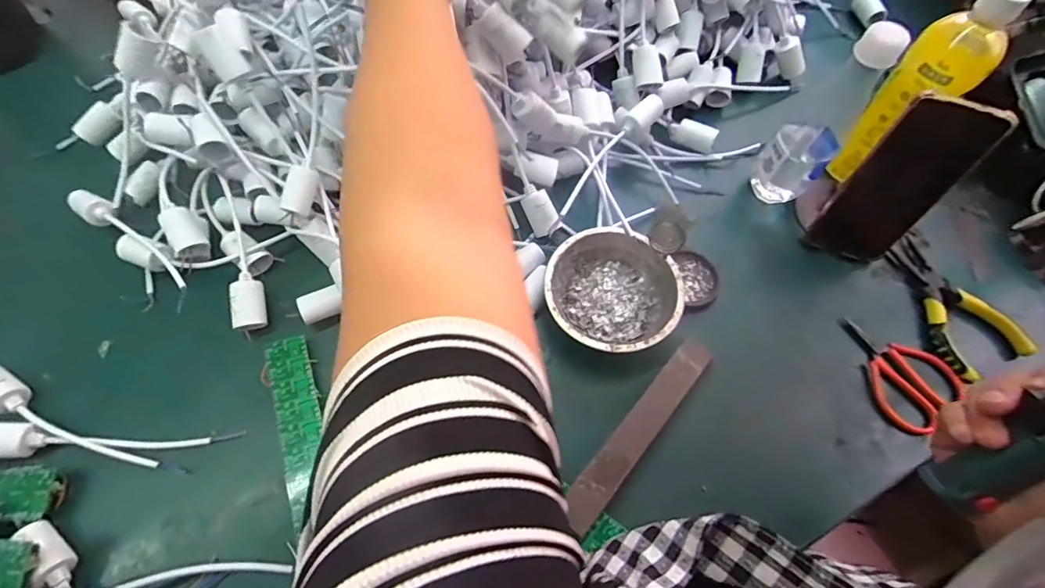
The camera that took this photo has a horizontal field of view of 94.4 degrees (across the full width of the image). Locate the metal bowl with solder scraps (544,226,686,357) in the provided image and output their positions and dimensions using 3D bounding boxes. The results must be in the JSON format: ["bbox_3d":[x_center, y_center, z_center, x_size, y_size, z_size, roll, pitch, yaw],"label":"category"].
[{"bbox_3d":[0.083,0.002,0.467,0.126,0.046,0.118,0,65,-1],"label":"metal bowl with solder scraps"}]

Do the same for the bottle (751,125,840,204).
[{"bbox_3d":[0.289,-0.140,0.523,0.062,0.089,0.058,0,65,-1],"label":"bottle"}]

